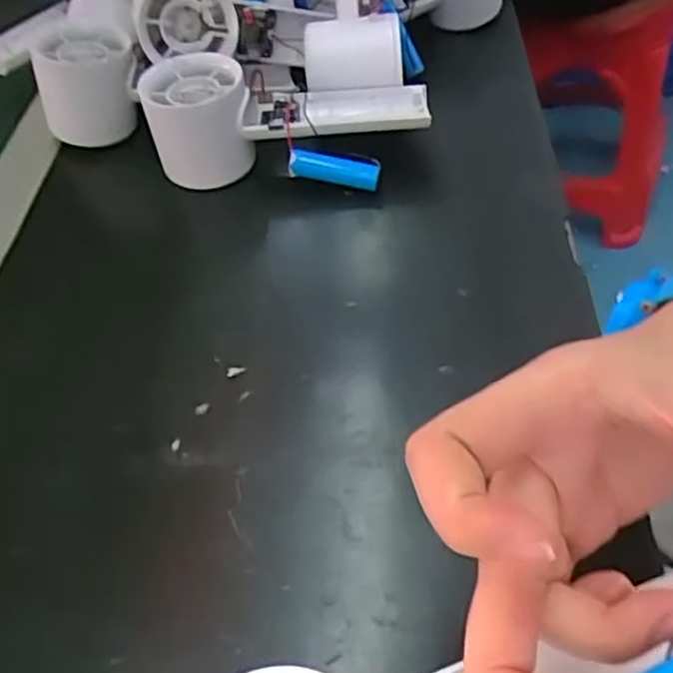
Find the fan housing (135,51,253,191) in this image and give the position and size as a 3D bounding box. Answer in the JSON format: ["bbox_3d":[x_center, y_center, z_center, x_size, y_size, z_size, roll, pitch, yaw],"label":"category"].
[{"bbox_3d":[-0.077,-0.122,0.406,0.055,0.053,0.055,-14,49,-5],"label":"fan housing"}]

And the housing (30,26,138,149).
[{"bbox_3d":[-0.150,-0.152,0.434,0.060,0.053,0.051,-22,50,-12],"label":"housing"}]

